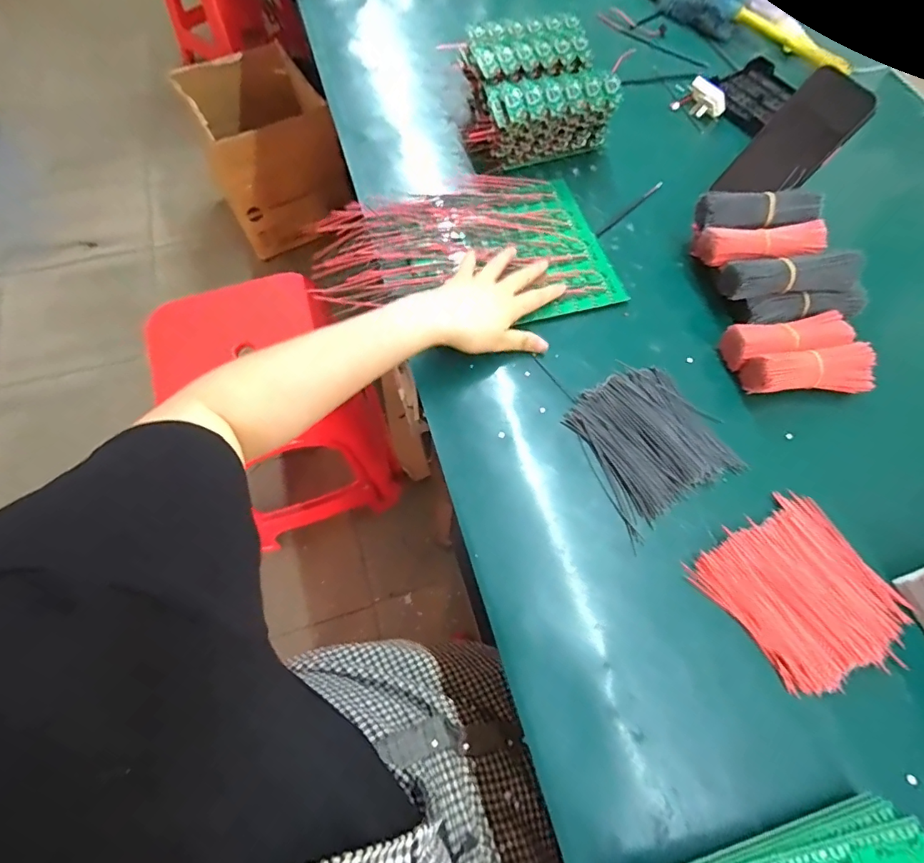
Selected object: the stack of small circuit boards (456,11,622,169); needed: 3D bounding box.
[{"bbox_3d":[0.087,-0.407,0.579,0.161,0.085,0.147,-16,66,-9],"label":"stack of small circuit boards"}]

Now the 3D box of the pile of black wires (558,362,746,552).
[{"bbox_3d":[0.167,0.007,0.436,0.124,0.013,0.131,-28,69,-14],"label":"pile of black wires"}]

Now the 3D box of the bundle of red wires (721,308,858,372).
[{"bbox_3d":[0.323,-0.089,0.480,0.124,0.033,0.042,-9,65,-6],"label":"bundle of red wires"}]

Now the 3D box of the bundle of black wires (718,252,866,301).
[{"bbox_3d":[0.328,-0.154,0.474,0.126,0.035,0.034,1,65,-2],"label":"bundle of black wires"}]

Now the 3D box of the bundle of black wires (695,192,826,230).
[{"bbox_3d":[0.313,-0.235,0.503,0.116,0.031,0.041,1,65,-2],"label":"bundle of black wires"}]

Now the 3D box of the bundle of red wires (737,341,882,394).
[{"bbox_3d":[0.332,-0.057,0.457,0.120,0.042,0.039,-3,65,-4],"label":"bundle of red wires"}]

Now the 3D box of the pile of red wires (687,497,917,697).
[{"bbox_3d":[0.275,0.128,0.381,0.139,0.010,0.128,-25,68,-13],"label":"pile of red wires"}]

